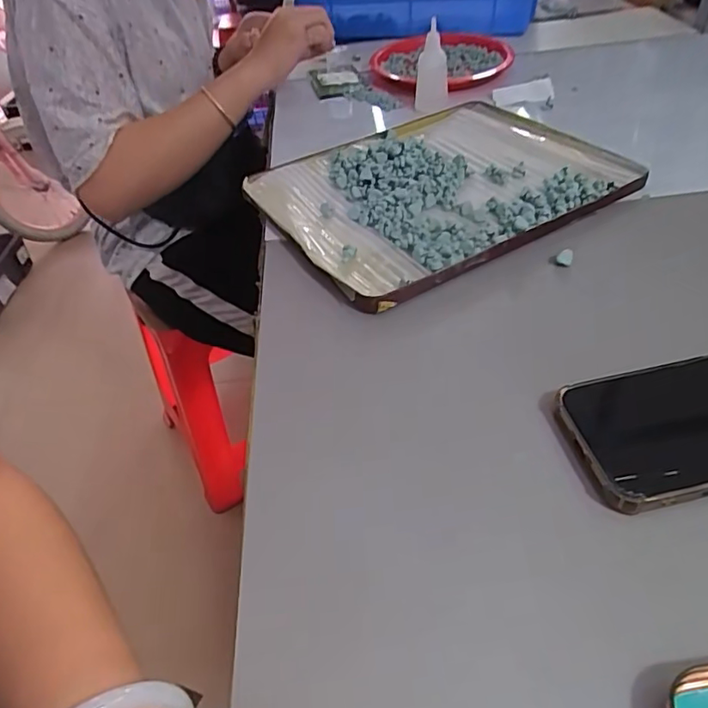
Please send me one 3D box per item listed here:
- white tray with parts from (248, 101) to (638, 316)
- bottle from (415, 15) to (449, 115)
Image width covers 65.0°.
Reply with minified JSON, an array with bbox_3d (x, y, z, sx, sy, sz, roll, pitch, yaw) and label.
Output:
[{"bbox_3d":[0.076,-0.164,0.512,0.314,0.019,0.238,-26,46,-21],"label":"white tray with parts"},{"bbox_3d":[0.089,-0.329,0.634,0.036,0.083,0.028,2,45,9],"label":"bottle"}]

